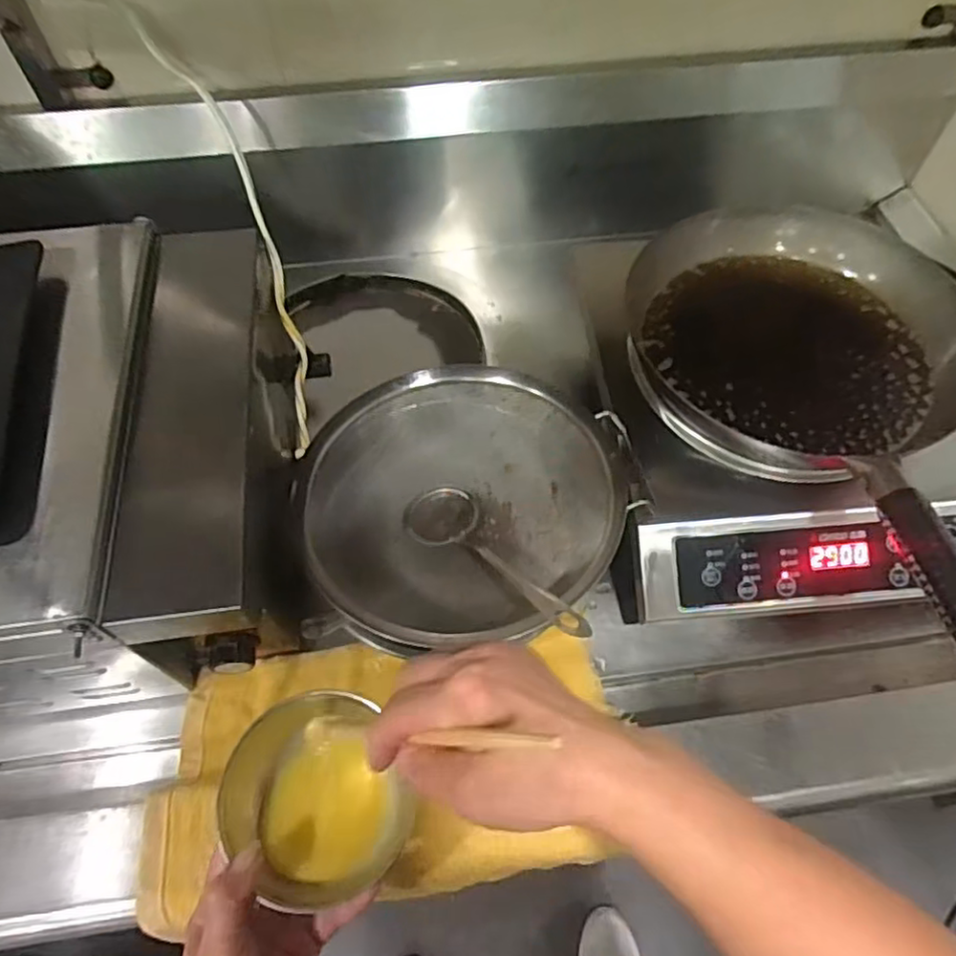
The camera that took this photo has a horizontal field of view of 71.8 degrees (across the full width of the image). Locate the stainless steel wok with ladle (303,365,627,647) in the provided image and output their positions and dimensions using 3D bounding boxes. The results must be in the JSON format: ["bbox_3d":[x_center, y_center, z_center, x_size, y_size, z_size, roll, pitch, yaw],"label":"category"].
[{"bbox_3d":[-0.012,0.029,0.593,0.267,0.096,0.251,-18,59,-11],"label":"stainless steel wok with ladle"}]

